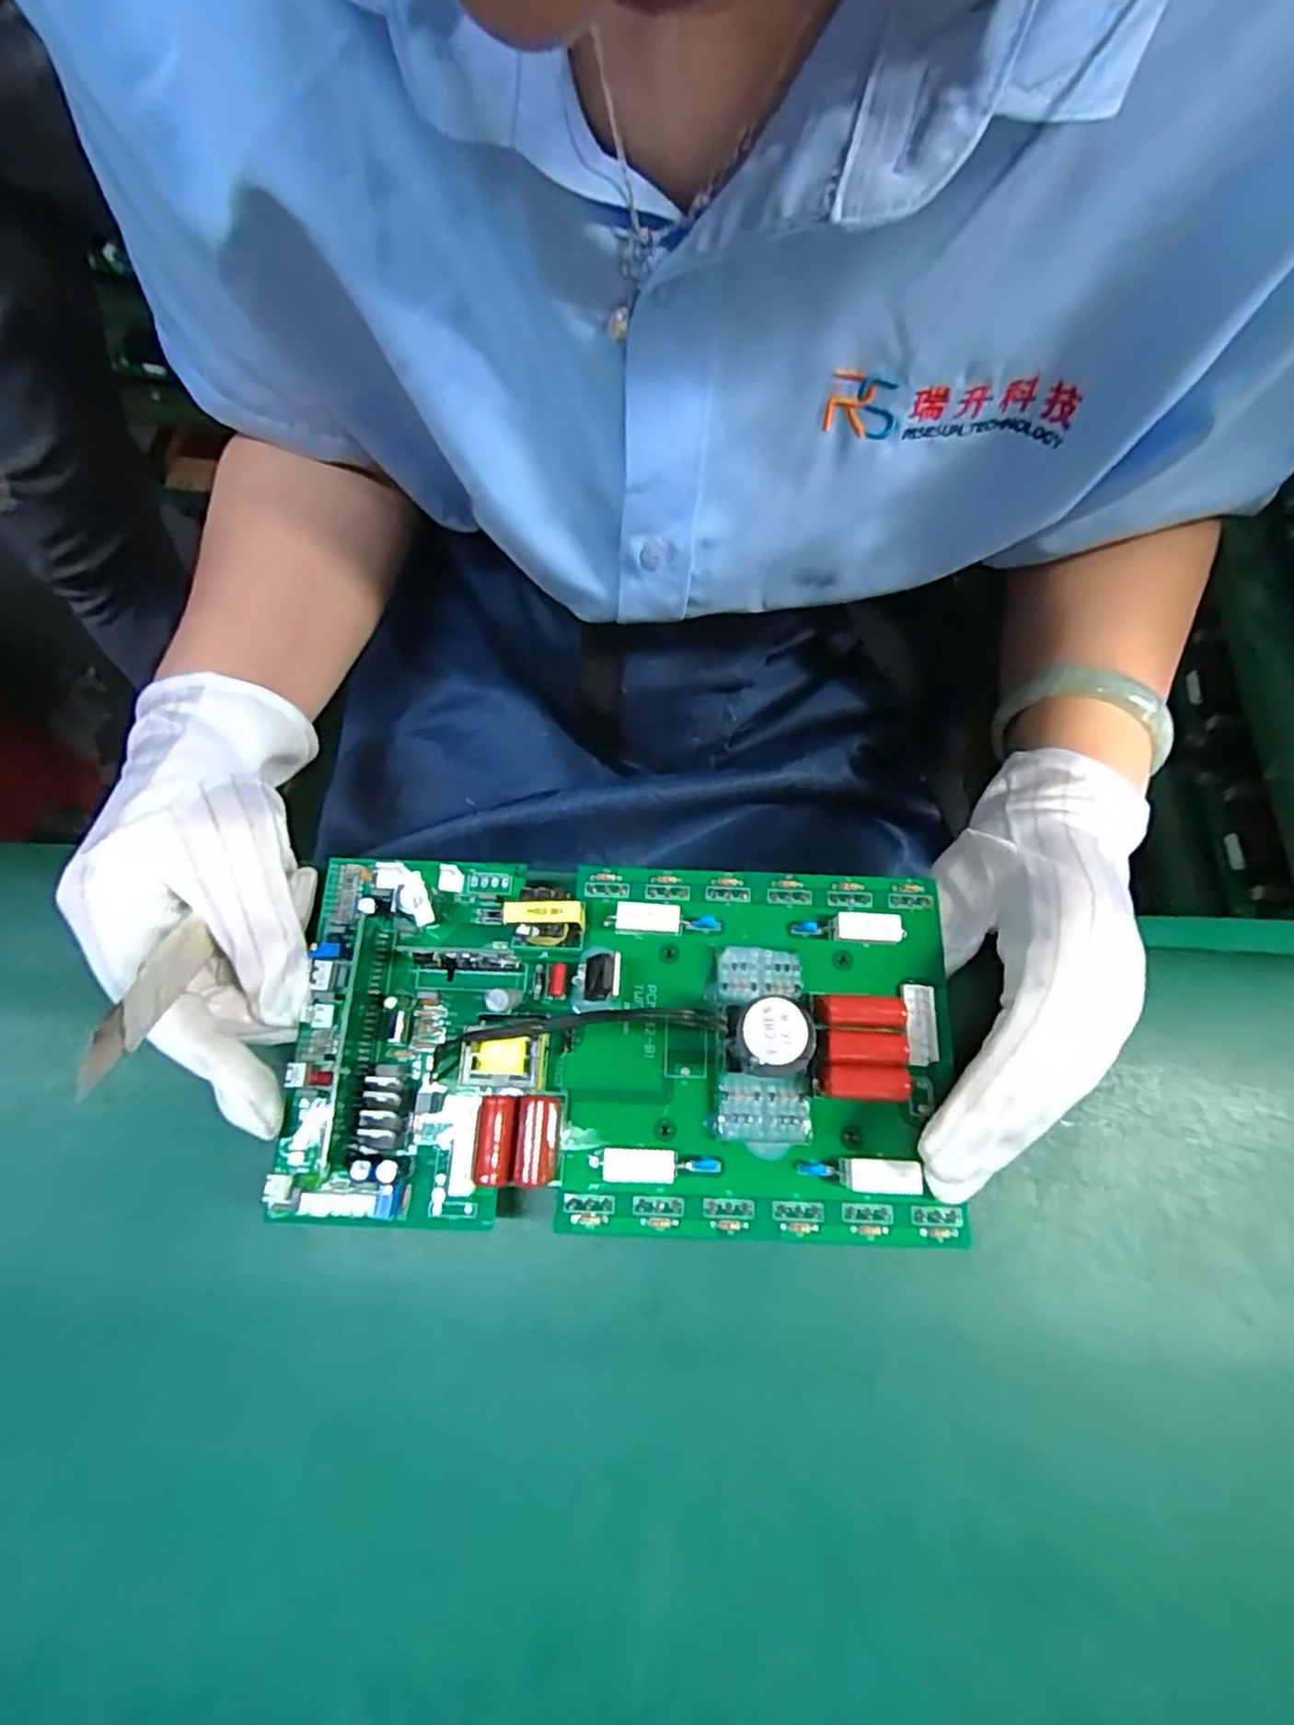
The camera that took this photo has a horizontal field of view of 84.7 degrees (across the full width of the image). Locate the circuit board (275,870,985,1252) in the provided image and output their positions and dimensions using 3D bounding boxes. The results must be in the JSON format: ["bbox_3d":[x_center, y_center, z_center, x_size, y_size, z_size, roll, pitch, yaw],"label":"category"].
[{"bbox_3d":[-0.009,0.057,0.238,0.221,0.033,0.123,2,71,0],"label":"circuit board"}]

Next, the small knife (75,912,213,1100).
[{"bbox_3d":[-0.143,0.038,0.203,0.004,0.017,0.064,8,26,-9],"label":"small knife"}]

